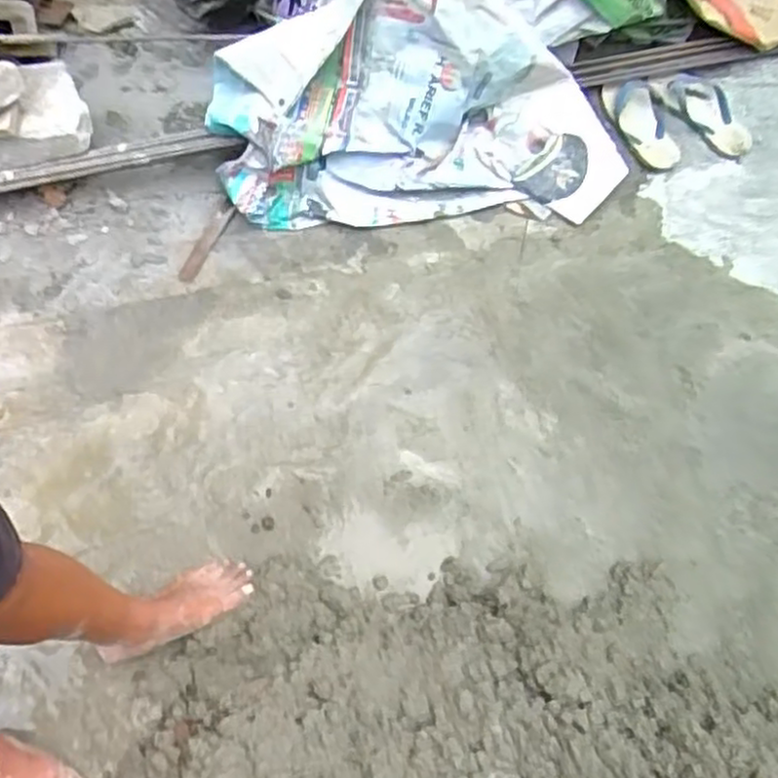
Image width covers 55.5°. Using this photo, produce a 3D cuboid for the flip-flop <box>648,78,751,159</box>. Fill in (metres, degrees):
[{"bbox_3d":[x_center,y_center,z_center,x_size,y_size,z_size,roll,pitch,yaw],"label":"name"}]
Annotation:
[{"bbox_3d":[0.686,-0.597,1.583,0.126,0.032,0.231,-39,73,-19],"label":"flip-flop"}]

